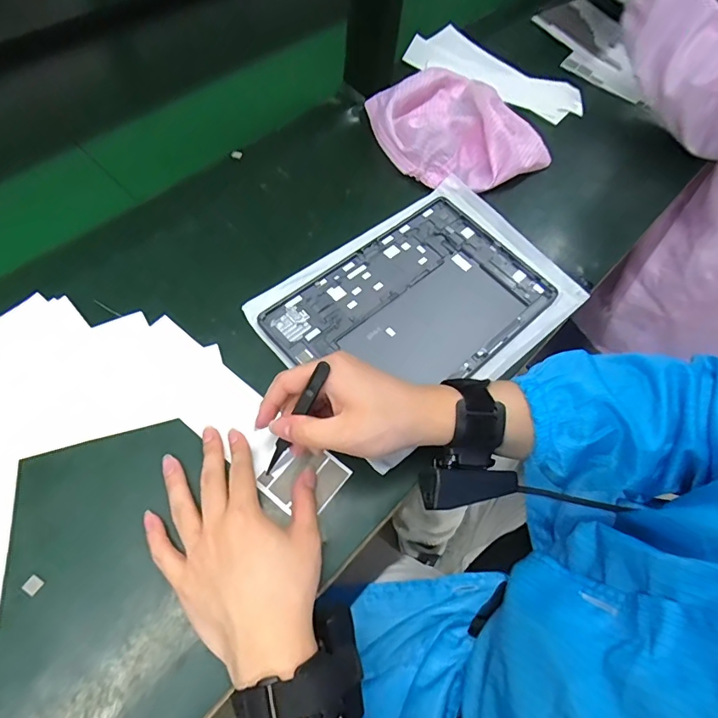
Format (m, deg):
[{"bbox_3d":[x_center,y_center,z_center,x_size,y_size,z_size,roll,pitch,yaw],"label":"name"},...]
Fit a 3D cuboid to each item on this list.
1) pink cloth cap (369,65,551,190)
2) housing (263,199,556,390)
[{"bbox_3d":[0.125,-0.283,0.579,0.190,0.047,0.187,2,62,-4],"label":"pink cloth cap"},{"bbox_3d":[0.056,-0.056,0.465,0.255,0.007,0.173,-39,72,-23],"label":"housing"}]

